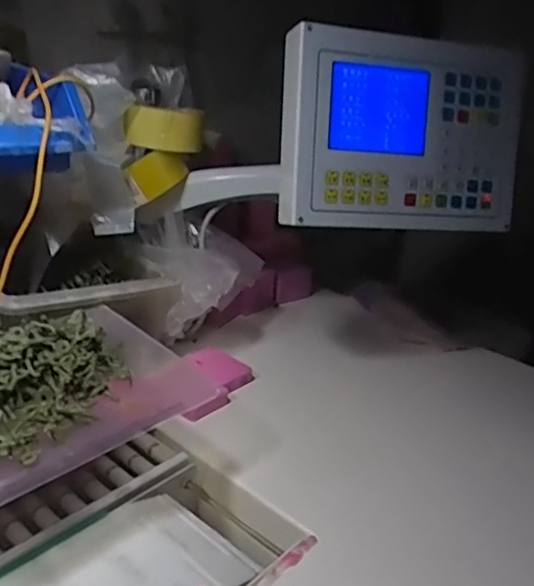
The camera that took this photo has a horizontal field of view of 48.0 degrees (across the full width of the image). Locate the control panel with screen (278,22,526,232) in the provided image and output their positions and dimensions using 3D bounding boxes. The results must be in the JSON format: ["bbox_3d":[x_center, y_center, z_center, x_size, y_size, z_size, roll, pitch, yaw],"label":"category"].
[{"bbox_3d":[0.134,-0.159,0.600,0.238,0.198,0.063,-4,11,-14],"label":"control panel with screen"}]

